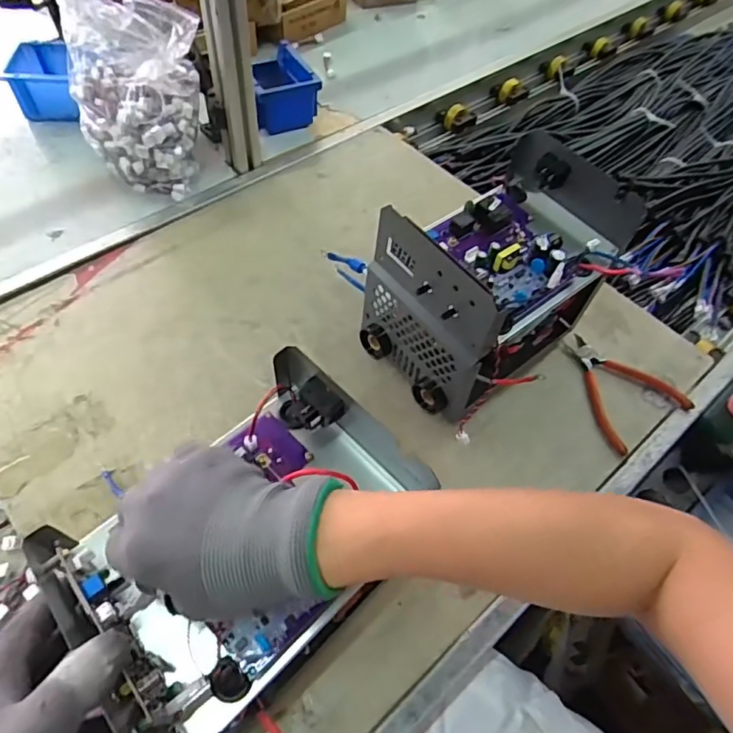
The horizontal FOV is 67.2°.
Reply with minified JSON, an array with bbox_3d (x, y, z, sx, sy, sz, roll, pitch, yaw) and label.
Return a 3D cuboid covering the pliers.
[{"bbox_3d":[0.273,0.017,0.618,0.105,0.020,0.138,-26,62,-21],"label":"pliers"}]

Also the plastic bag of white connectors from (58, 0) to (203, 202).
[{"bbox_3d":[-0.290,-0.346,0.714,0.161,0.209,0.163,-17,59,-16],"label":"plastic bag of white connectors"}]

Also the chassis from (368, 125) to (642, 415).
[{"bbox_3d":[0.124,-0.090,0.566,0.220,0.167,0.153,-33,64,-24],"label":"chassis"}]

